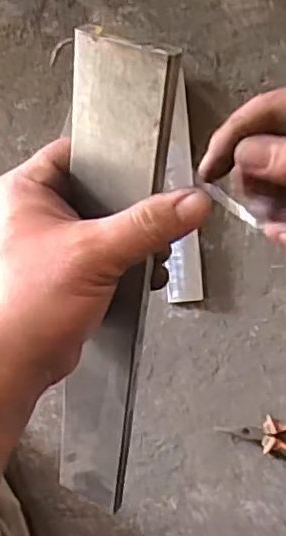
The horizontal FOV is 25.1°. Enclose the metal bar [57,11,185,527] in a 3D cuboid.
[{"bbox_3d":[-0.023,0.032,0.372,0.050,0.320,0.008,19,39,16],"label":"metal bar"}]

